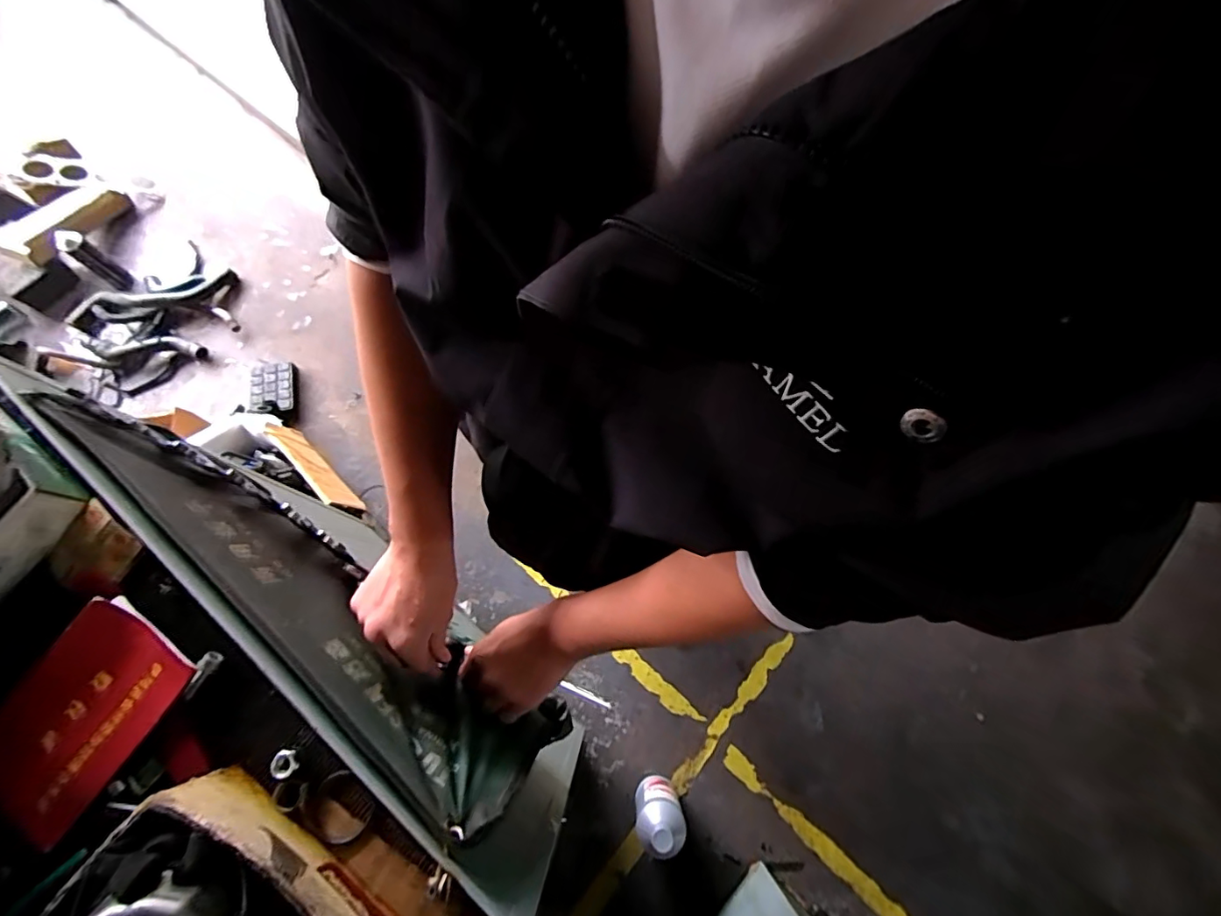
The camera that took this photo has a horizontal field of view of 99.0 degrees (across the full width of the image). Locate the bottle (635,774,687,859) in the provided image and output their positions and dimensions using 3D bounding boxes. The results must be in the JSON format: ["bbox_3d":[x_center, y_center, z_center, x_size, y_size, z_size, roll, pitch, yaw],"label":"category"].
[{"bbox_3d":[0.099,0.741,1.094,0.096,0.262,0.085,-22,72,-8],"label":"bottle"}]

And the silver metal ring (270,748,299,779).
[{"bbox_3d":[-0.232,0.218,0.371,0.018,0.008,0.017,0,70,-1],"label":"silver metal ring"}]

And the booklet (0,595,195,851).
[{"bbox_3d":[-0.392,0.192,0.381,0.097,0.020,0.153,34,78,10],"label":"booklet"}]

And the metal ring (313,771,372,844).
[{"bbox_3d":[-0.188,0.246,0.366,0.044,0.010,0.043,12,73,4],"label":"metal ring"}]

